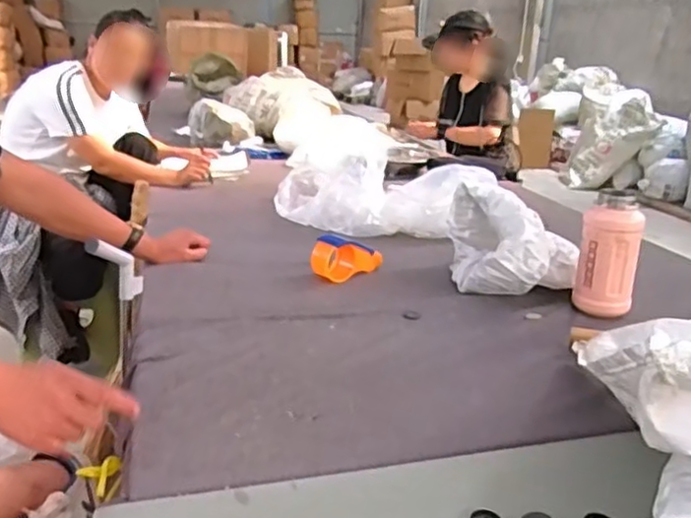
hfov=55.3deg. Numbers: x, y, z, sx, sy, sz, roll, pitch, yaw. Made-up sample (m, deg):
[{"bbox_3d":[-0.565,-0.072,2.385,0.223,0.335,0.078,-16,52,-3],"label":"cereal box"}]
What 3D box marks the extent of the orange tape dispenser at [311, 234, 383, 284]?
[{"bbox_3d":[0.005,-0.006,1.313,0.151,0.076,0.061,-8,23,-19],"label":"orange tape dispenser"}]

